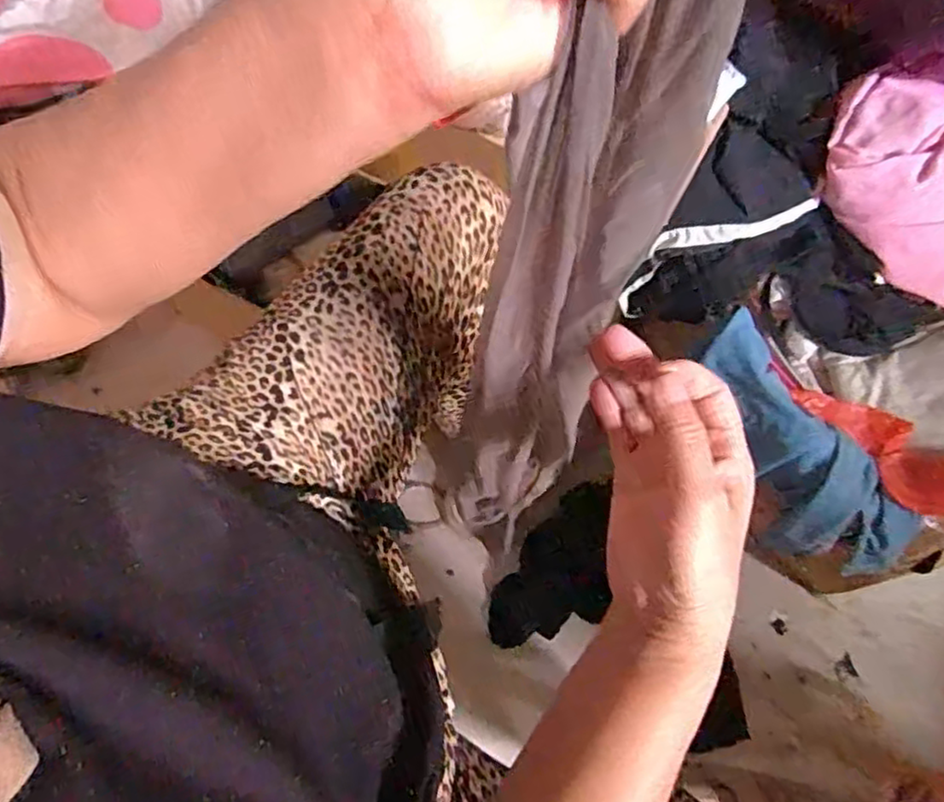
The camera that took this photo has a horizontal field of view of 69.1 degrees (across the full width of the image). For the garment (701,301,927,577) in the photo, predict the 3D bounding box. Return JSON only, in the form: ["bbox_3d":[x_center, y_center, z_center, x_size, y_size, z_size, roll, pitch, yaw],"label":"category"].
[{"bbox_3d":[0.300,0.052,0.647,0.100,0.088,0.282,-36,96,-13],"label":"garment"}]

